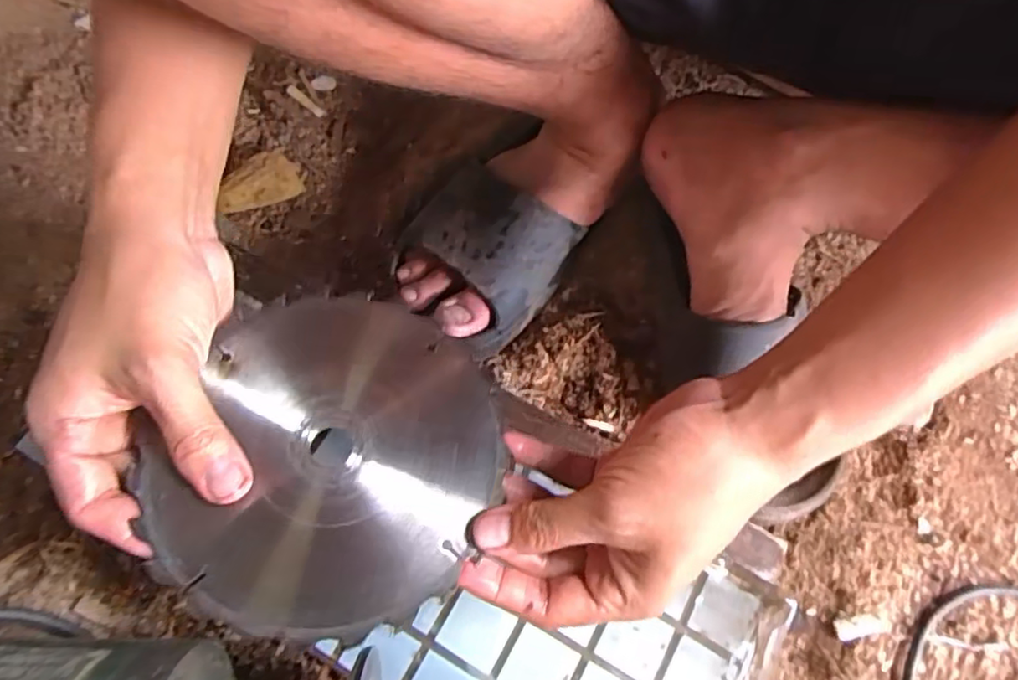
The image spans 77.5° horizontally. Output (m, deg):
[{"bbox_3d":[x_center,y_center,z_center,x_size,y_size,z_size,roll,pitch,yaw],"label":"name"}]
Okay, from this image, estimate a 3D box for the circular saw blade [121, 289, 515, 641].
[{"bbox_3d":[-0.084,0.052,0.303,0.150,0.007,0.158,4,63,-8],"label":"circular saw blade"}]

